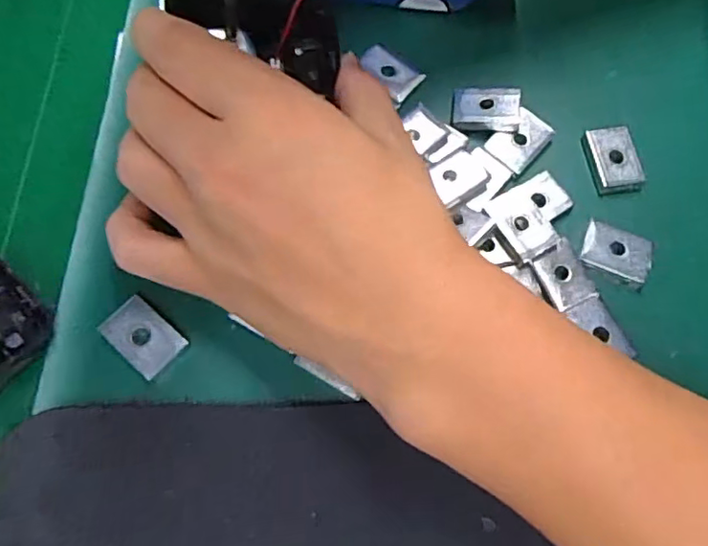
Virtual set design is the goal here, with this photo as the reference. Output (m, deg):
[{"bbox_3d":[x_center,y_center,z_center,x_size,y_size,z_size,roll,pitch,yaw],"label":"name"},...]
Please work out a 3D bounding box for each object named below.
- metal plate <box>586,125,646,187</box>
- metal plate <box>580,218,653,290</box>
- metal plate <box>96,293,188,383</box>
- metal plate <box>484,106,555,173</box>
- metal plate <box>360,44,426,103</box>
[{"bbox_3d":[0.112,-0.050,0.252,0.017,0.005,0.026,-7,70,-5],"label":"metal plate"},{"bbox_3d":[0.107,-0.009,0.237,0.027,0.004,0.021,24,70,6],"label":"metal plate"},{"bbox_3d":[-0.077,0.023,0.212,0.029,0.004,0.019,39,77,13],"label":"metal plate"},{"bbox_3d":[0.072,-0.057,0.249,0.026,0.004,0.020,-41,76,-16],"label":"metal plate"},{"bbox_3d":[0.016,-0.090,0.259,0.029,0.004,0.019,37,72,11],"label":"metal plate"}]

